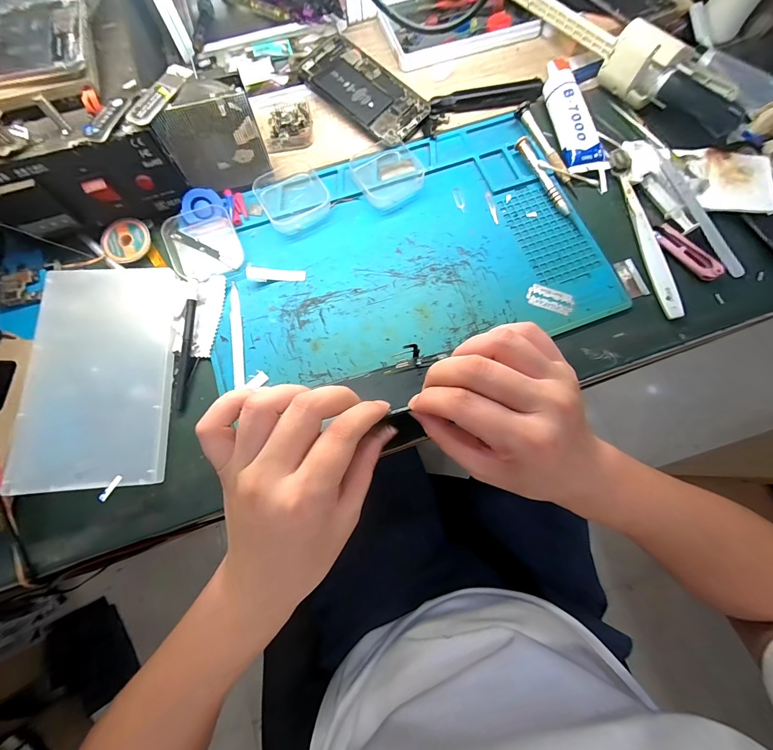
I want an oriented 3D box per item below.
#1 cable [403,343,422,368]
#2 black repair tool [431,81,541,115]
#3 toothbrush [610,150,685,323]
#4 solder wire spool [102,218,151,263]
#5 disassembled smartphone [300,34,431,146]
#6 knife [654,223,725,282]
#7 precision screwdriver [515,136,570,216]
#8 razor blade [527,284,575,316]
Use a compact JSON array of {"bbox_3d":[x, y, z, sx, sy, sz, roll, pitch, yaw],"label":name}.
[{"bbox_3d":[0.023,-0.017,0.282,0.010,0.006,0.020,-26,103,-7],"label":"cable"},{"bbox_3d":[0.110,-0.307,0.372,0.122,0.008,0.024,-8,76,-2],"label":"black repair tool"},{"bbox_3d":[0.252,-0.142,0.329,0.015,0.011,0.187,-7,76,-2],"label":"toothbrush"},{"bbox_3d":[-0.250,-0.128,0.324,0.043,0.011,0.039,-30,78,-8],"label":"solder wire spool"},{"bbox_3d":[-0.025,-0.316,0.370,0.144,0.011,0.071,41,79,9],"label":"disassembled smartphone"},{"bbox_3d":[0.289,-0.118,0.321,0.024,0.007,0.067,-40,79,-10],"label":"knife"},{"bbox_3d":[0.159,-0.202,0.341,0.011,0.014,0.094,-25,77,-7],"label":"precision screwdriver"},{"bbox_3d":[0.152,-0.070,0.311,0.041,0.004,0.022,23,77,5],"label":"razor blade"}]

